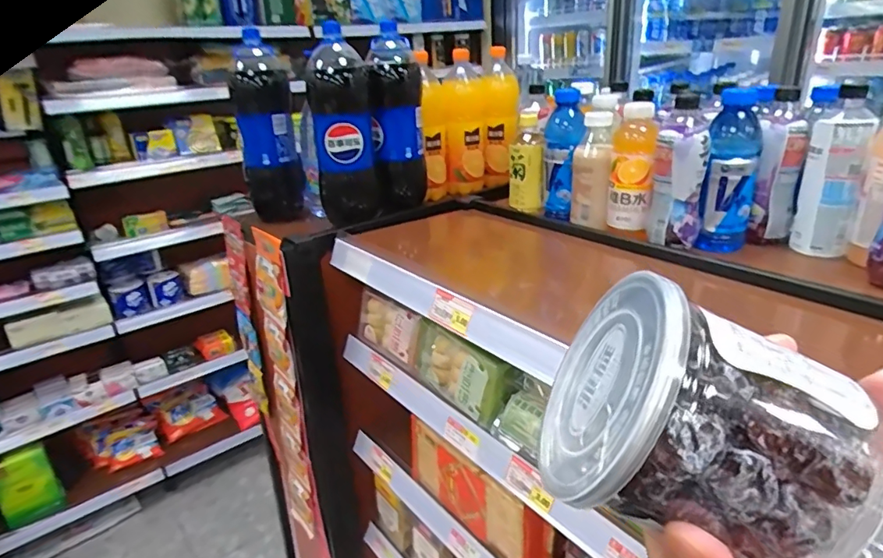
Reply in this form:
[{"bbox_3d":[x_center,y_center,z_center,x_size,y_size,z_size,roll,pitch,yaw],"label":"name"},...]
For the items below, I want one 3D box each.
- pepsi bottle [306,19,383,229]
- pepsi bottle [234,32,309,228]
[{"bbox_3d":[-0.163,-0.239,0.897,0.103,0.298,0.113,-8,24,-10],"label":"pepsi bottle"},{"bbox_3d":[-0.326,-0.265,1.010,0.106,0.319,0.119,-10,24,-15],"label":"pepsi bottle"}]

